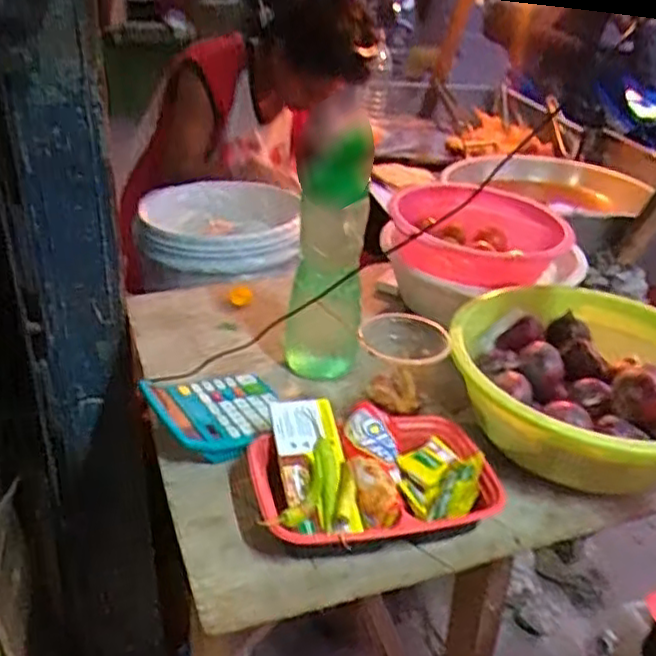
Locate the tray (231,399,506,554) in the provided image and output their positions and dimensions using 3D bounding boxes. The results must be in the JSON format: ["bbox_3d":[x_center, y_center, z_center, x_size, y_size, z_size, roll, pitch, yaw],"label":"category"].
[{"bbox_3d":[0.035,0.141,0.633,0.234,0.069,0.156,-3,32,-10],"label":"tray"}]

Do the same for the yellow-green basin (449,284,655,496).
[{"bbox_3d":[0.269,0.059,0.740,0.269,0.116,0.287,3,32,-2],"label":"yellow-green basin"}]

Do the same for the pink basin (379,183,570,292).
[{"bbox_3d":[0.209,-0.136,0.973,0.236,0.070,0.236,3,32,-2],"label":"pink basin"}]

